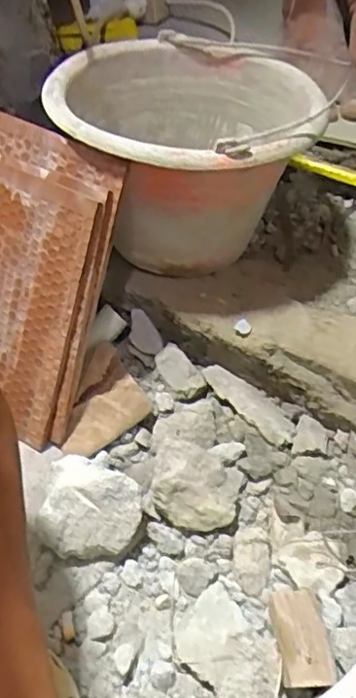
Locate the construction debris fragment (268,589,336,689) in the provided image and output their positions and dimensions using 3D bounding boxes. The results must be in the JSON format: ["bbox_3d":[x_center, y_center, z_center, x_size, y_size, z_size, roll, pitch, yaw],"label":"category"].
[{"bbox_3d":[0.090,0.211,0.441,0.037,0.007,0.064,-4,57,-12],"label":"construction debris fragment"}]

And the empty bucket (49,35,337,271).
[{"bbox_3d":[0.015,-0.194,0.611,0.236,0.168,0.237,-4,48,4],"label":"empty bucket"}]

